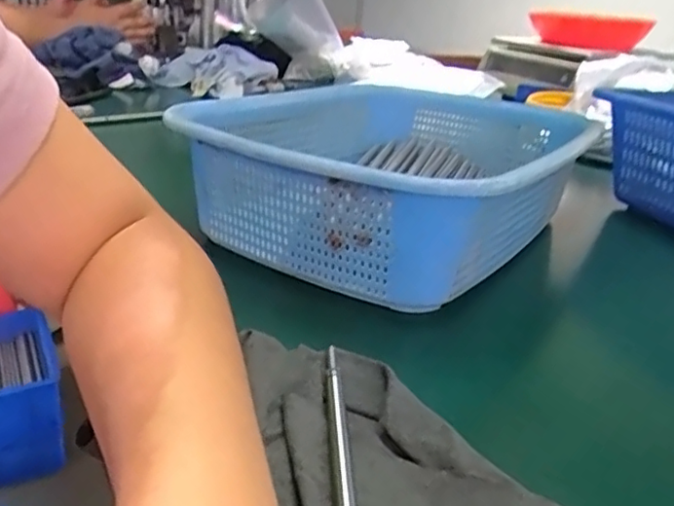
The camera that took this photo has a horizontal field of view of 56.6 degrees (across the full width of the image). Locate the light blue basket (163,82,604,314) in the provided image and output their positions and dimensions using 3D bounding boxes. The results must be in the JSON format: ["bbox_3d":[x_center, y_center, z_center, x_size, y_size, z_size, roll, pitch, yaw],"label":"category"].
[{"bbox_3d":[0.056,-0.064,0.489,0.231,0.087,0.318,18,26,28],"label":"light blue basket"}]

